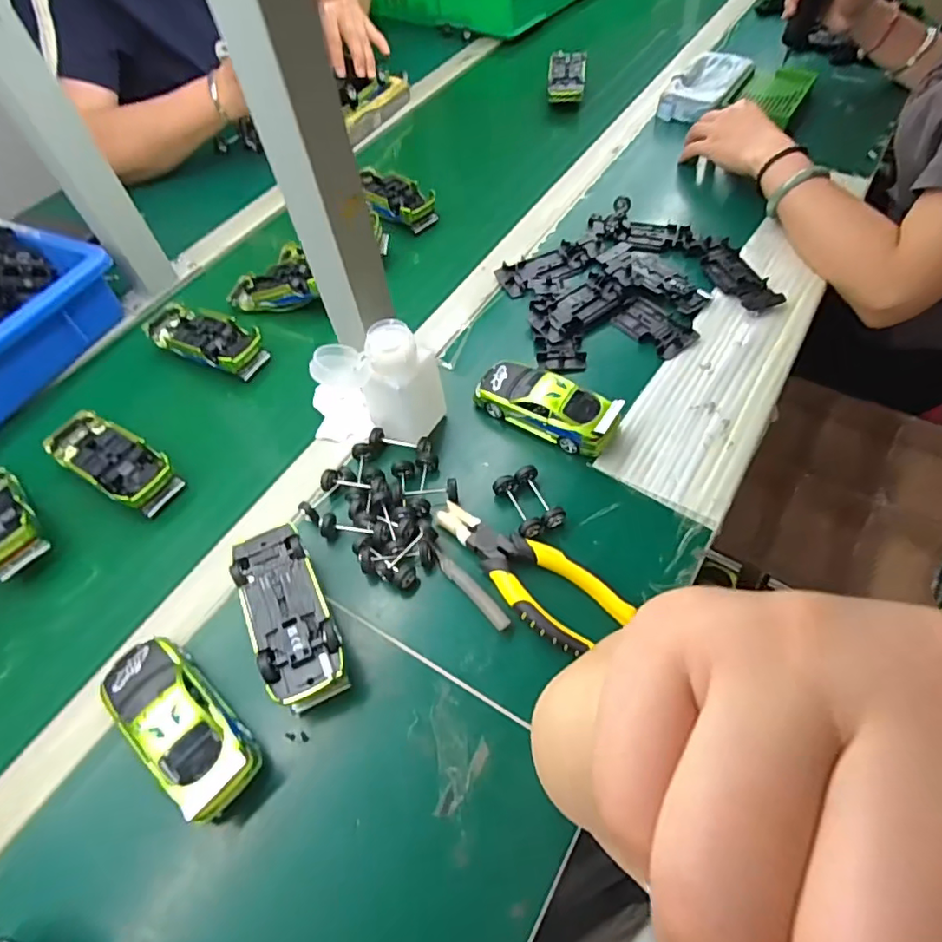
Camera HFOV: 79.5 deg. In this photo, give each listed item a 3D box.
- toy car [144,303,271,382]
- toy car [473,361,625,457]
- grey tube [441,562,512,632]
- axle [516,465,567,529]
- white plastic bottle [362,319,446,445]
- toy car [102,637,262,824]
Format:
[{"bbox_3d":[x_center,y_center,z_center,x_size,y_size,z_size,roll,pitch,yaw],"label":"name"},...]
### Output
[{"bbox_3d":[-0.278,-0.138,0.595,0.136,0.030,0.058,21,60,18],"label":"toy car"},{"bbox_3d":[0.067,-0.061,0.501,0.128,0.038,0.049,27,62,21],"label":"toy car"},{"bbox_3d":[0.002,0.092,0.424,0.011,0.005,0.070,-38,61,-20],"label":"grey tube"},{"bbox_3d":[0.055,0.020,0.464,0.022,0.017,0.056,-25,57,-12],"label":"axle"},{"bbox_3d":[-0.062,-0.075,0.475,0.059,0.101,0.053,23,62,17],"label":"white plastic bottle"},{"bbox_3d":[-0.194,0.165,0.372,0.127,0.038,0.054,36,65,25],"label":"toy car"}]

